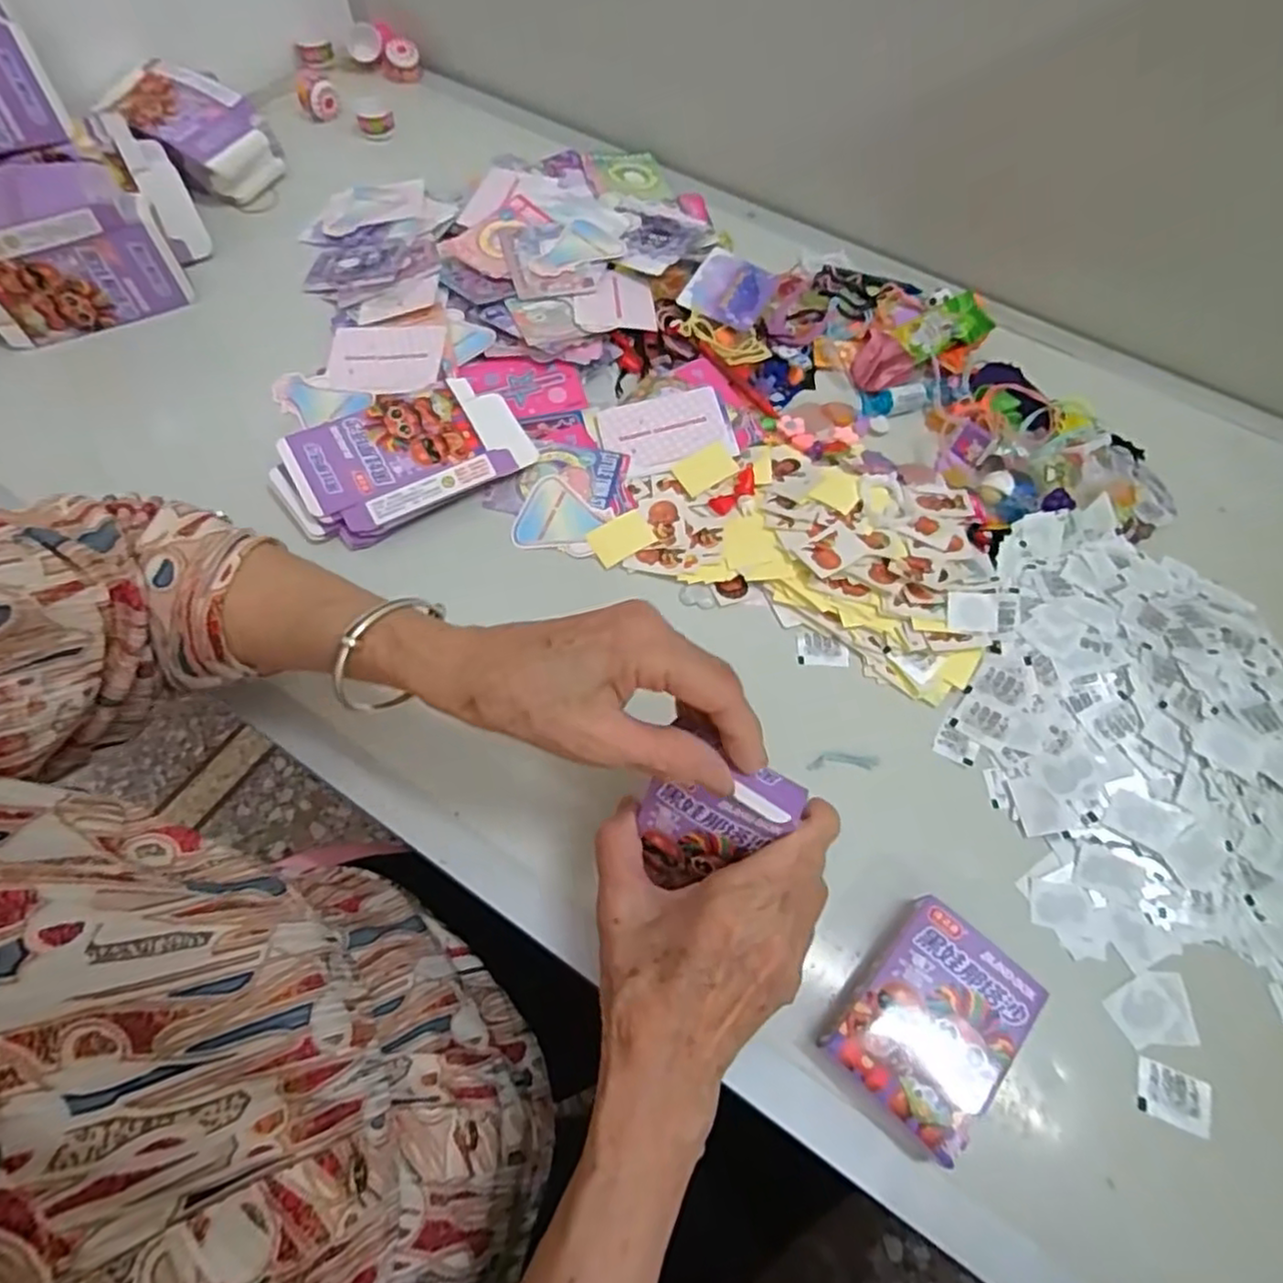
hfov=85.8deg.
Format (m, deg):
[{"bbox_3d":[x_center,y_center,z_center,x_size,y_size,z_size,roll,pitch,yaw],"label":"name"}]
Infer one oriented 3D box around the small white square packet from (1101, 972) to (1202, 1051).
[{"bbox_3d":[0.253,0.183,0.342,0.041,0.006,0.032,-1,62,-4],"label":"small white square packet"}]

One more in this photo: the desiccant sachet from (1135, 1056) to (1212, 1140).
[{"bbox_3d":[0.251,0.214,0.324,0.033,0.004,0.023,21,63,7],"label":"desiccant sachet"}]

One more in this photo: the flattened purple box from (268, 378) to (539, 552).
[{"bbox_3d":[-0.159,-0.123,0.463,0.157,0.024,0.084,-27,67,-17],"label":"flattened purple box"}]

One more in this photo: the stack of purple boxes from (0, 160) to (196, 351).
[{"bbox_3d":[-0.433,-0.286,0.507,0.151,0.091,0.067,-23,66,-15],"label":"stack of purple boxes"}]

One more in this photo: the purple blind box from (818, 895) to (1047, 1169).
[{"bbox_3d":[0.134,0.179,0.323,0.066,0.022,0.096,40,67,16],"label":"purple blind box"}]

